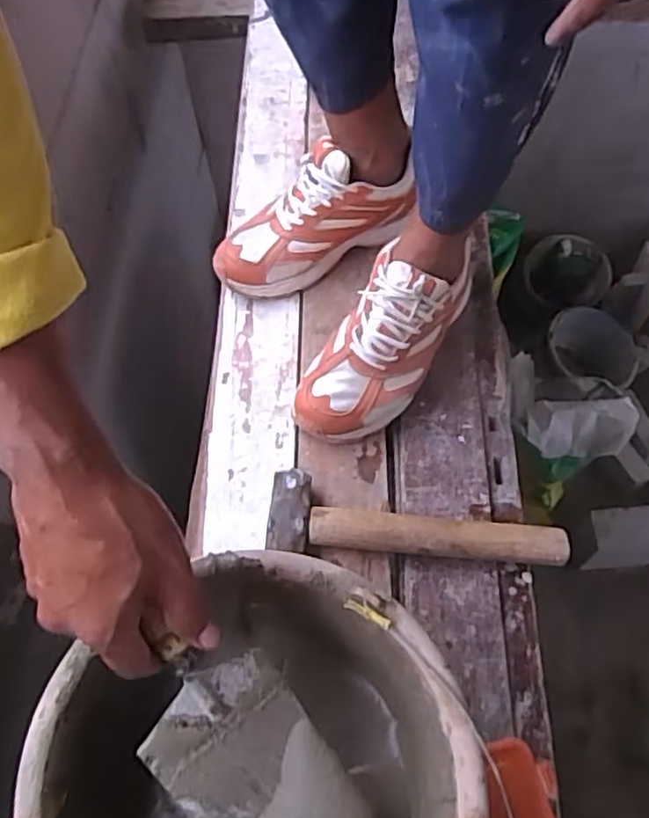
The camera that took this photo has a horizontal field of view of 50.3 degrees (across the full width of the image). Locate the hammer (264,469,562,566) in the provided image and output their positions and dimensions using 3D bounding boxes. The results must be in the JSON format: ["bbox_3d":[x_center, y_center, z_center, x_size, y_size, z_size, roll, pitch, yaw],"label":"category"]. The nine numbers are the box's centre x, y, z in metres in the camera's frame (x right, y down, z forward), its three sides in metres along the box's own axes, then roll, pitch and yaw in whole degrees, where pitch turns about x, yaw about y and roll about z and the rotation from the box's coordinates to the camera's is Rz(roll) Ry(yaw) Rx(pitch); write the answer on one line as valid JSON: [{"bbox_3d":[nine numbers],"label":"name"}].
[{"bbox_3d":[0.090,0.115,0.669,0.293,0.038,0.096,3,62,3],"label":"hammer"}]

